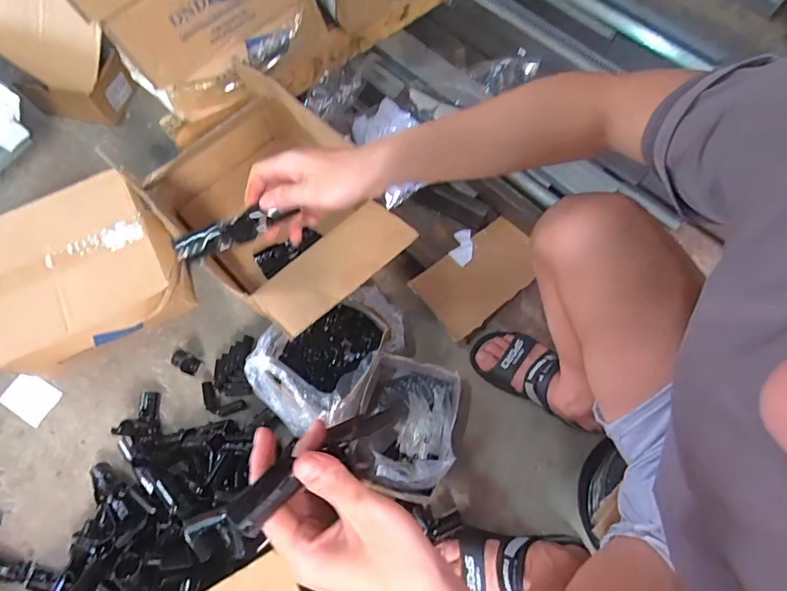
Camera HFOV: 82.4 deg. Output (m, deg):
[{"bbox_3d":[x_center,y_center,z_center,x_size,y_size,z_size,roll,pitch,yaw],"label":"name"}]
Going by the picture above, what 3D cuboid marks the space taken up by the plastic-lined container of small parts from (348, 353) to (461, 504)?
[{"bbox_3d":[0.022,0.219,0.752,0.158,0.112,0.205,15,71,8],"label":"plastic-lined container of small parts"}]

